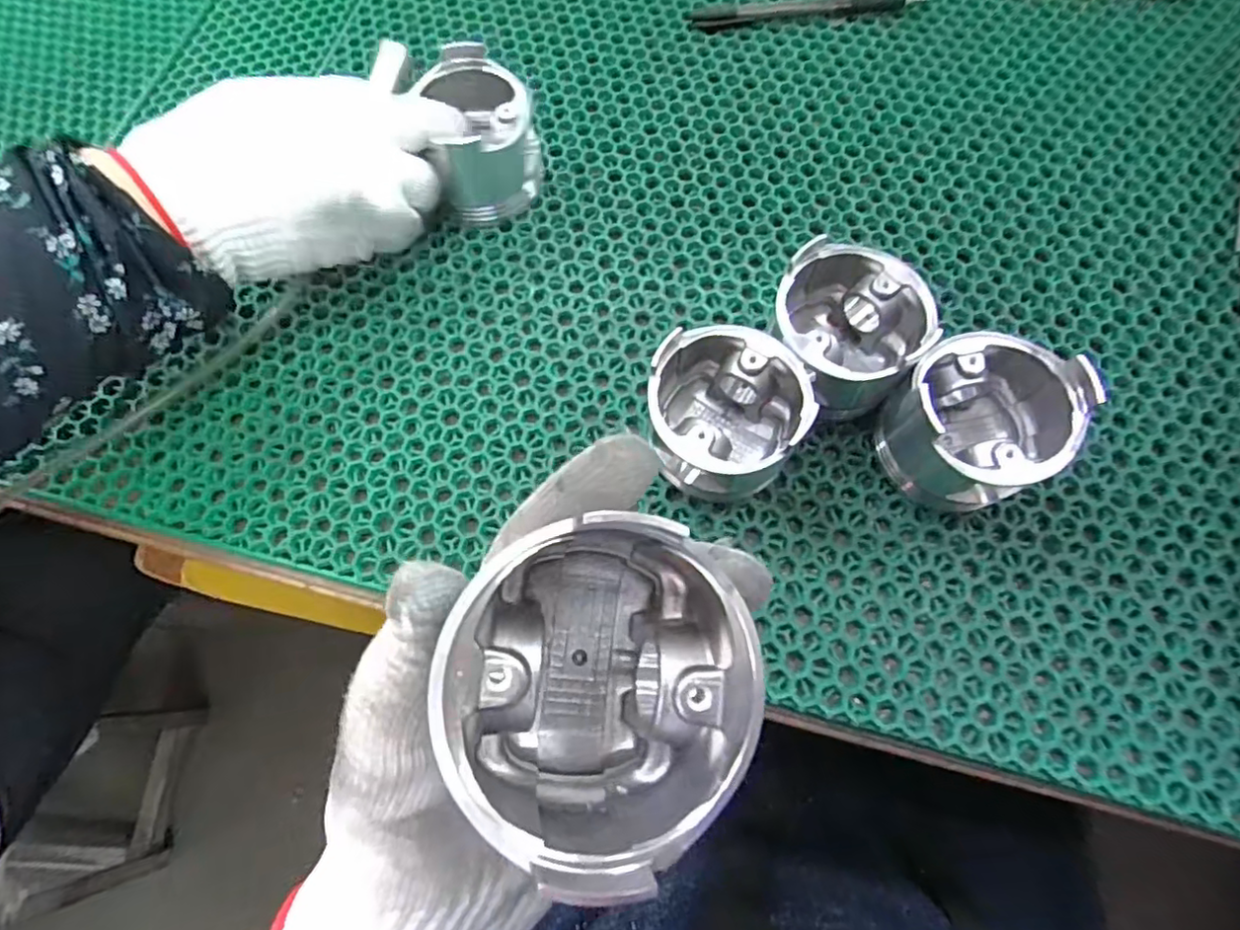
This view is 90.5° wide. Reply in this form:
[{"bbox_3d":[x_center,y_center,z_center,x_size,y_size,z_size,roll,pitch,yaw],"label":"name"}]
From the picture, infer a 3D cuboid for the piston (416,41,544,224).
[{"bbox_3d":[-0.077,-0.189,0.351,0.064,0.058,0.075,0,71,2],"label":"piston"}]

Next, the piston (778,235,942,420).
[{"bbox_3d":[0.107,-0.062,0.297,0.069,0.057,0.063,-1,71,2],"label":"piston"}]

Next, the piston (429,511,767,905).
[{"bbox_3d":[-0.002,0.052,0.144,0.068,0.052,0.072,-1,71,2],"label":"piston"}]

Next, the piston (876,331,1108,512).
[{"bbox_3d":[0.160,-0.019,0.277,0.069,0.061,0.067,-1,71,2],"label":"piston"}]

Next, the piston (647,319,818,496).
[{"bbox_3d":[0.047,-0.021,0.287,0.069,0.057,0.068,-1,71,2],"label":"piston"}]

